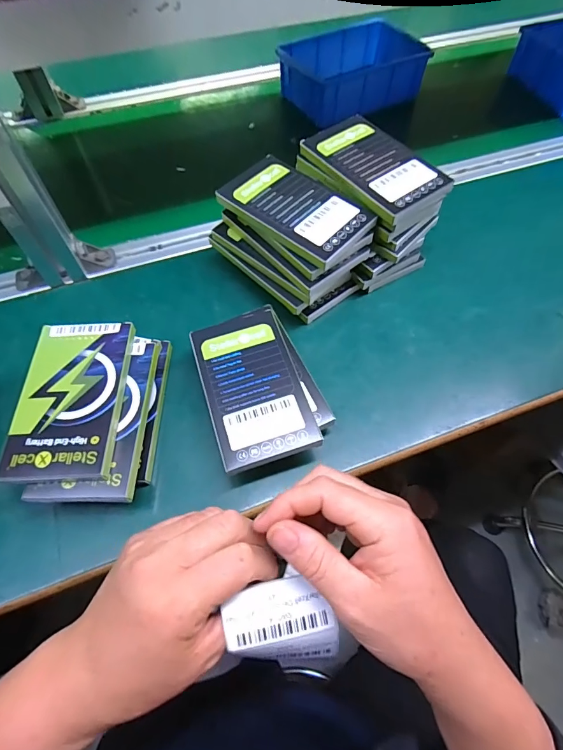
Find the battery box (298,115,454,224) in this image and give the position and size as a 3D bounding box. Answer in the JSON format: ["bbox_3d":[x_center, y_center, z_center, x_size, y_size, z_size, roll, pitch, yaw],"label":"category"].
[{"bbox_3d":[0.087,-0.202,0.375,0.080,0.015,0.135,-33,66,-17],"label":"battery box"}]

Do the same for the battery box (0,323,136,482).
[{"bbox_3d":[-0.167,0.016,0.308,0.078,0.009,0.132,-1,61,0],"label":"battery box"}]

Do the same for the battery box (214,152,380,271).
[{"bbox_3d":[0.012,-0.154,0.362,0.131,0.015,0.075,38,68,19],"label":"battery box"}]

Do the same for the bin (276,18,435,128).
[{"bbox_3d":[0.110,-0.454,0.581,0.198,0.052,0.137,-23,63,-12],"label":"bin"}]

